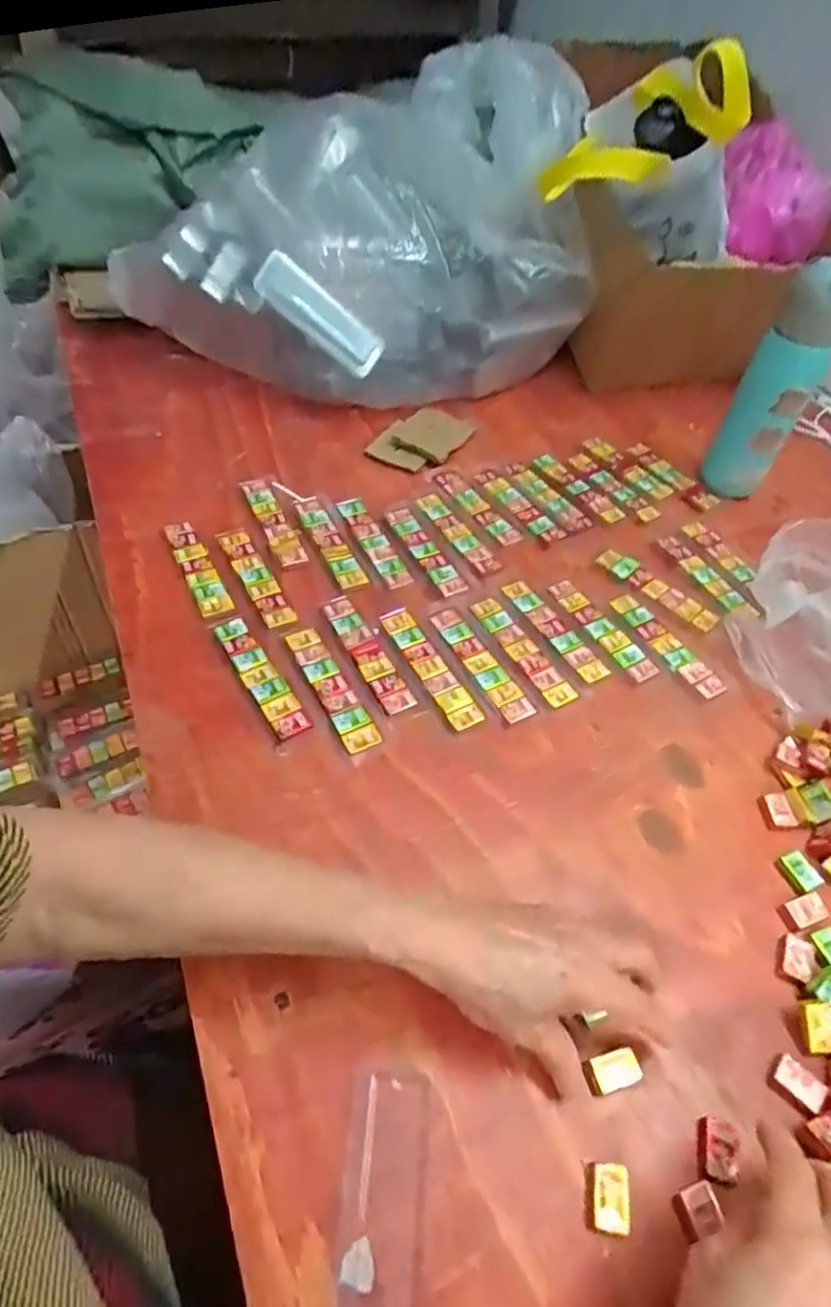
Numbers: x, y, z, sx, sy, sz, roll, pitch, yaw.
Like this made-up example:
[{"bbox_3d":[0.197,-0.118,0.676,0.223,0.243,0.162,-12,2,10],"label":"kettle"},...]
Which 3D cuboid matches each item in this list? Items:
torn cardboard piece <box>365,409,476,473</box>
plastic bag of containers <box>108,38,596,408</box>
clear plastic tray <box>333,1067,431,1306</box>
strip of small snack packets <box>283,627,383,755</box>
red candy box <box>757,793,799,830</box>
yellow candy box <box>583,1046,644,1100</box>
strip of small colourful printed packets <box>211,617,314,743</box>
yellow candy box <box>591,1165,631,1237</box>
[{"bbox_3d":[0.011,-0.237,0.706,0.070,0.013,0.113,31,54,18],"label":"torn cardboard piece"},{"bbox_3d":[-0.068,-0.459,0.718,0.474,0.257,0.274,-11,53,-15],"label":"plastic bag of containers"},{"bbox_3d":[-0.014,0.268,0.299,0.042,0.007,0.132,3,51,-4],"label":"clear plastic tray"},{"bbox_3d":[-0.064,0.024,0.490,0.026,0.005,0.120,-21,56,-22],"label":"strip of small snack packets"},{"bbox_3d":[0.253,0.110,0.459,0.019,0.006,0.026,-4,52,-10],"label":"red candy box"},{"bbox_3d":[0.105,0.223,0.350,0.027,0.010,0.017,-11,53,-14],"label":"yellow candy box"},{"bbox_3d":[-0.117,0.015,0.489,0.025,0.008,0.120,-26,58,-24],"label":"strip of small colourful printed packets"},{"bbox_3d":[0.093,0.262,0.316,0.016,0.010,0.026,9,51,1],"label":"yellow candy box"}]

